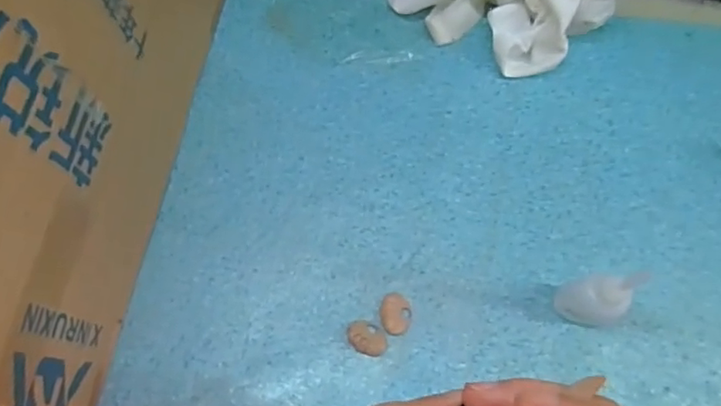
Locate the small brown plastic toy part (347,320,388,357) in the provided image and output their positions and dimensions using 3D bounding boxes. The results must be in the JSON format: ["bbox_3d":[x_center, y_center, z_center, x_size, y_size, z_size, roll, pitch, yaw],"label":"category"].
[{"bbox_3d":[0.004,0.082,0.353,0.025,0.009,0.018,27,75,9],"label":"small brown plastic toy part"}]

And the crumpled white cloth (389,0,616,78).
[{"bbox_3d":[0.092,-0.136,0.387,0.138,0.072,0.061,21,74,8],"label":"crumpled white cloth"}]

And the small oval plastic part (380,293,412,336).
[{"bbox_3d":[0.022,0.068,0.359,0.019,0.009,0.025,5,73,3],"label":"small oval plastic part"}]

